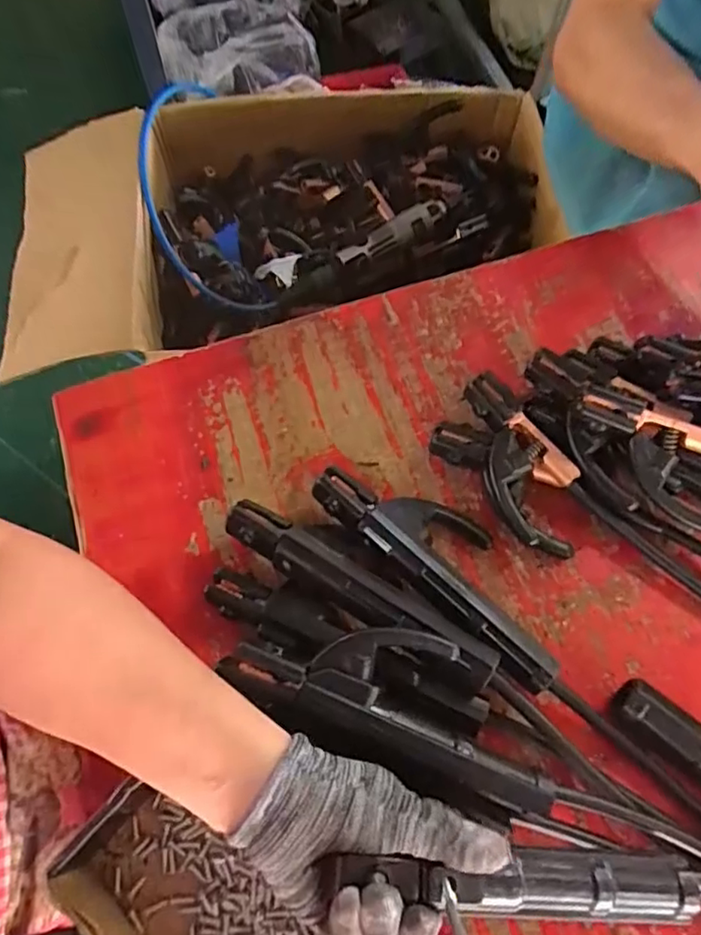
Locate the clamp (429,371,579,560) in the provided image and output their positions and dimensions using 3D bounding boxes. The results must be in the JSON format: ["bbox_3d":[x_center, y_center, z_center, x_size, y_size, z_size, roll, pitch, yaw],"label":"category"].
[{"bbox_3d":[0.124,0.000,0.447,0.066,0.037,0.133,-38,73,-16],"label":"clamp"}]

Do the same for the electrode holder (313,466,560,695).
[{"bbox_3d":[0.069,0.061,0.421,0.195,0.040,0.071,40,72,14],"label":"electrode holder"}]

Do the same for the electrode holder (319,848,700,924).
[{"bbox_3d":[0.088,0.213,0.307,0.197,0.027,0.029,9,66,-13],"label":"electrode holder"}]

